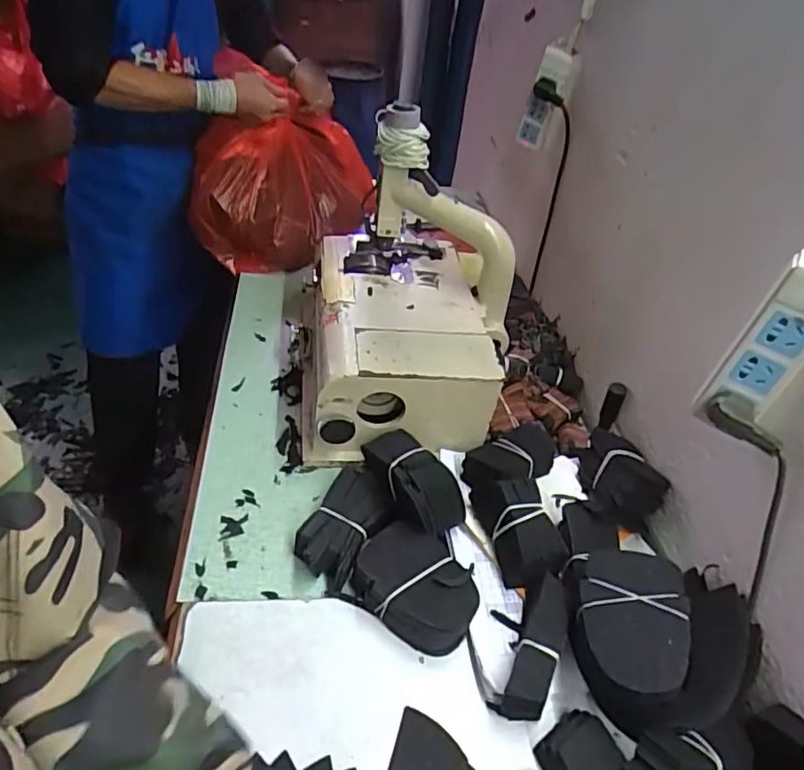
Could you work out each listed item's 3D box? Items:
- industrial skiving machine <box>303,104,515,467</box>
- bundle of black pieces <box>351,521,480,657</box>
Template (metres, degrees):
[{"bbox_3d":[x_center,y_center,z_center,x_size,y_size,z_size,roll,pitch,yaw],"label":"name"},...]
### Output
[{"bbox_3d":[0.007,-0.138,0.781,0.279,0.303,0.348,-2,41,-9],"label":"industrial skiving machine"},{"bbox_3d":[0.016,0.204,0.602,0.136,0.040,0.097,30,46,26],"label":"bundle of black pieces"}]

